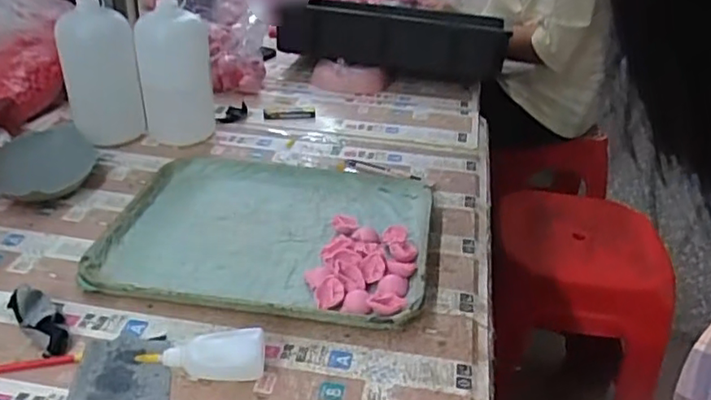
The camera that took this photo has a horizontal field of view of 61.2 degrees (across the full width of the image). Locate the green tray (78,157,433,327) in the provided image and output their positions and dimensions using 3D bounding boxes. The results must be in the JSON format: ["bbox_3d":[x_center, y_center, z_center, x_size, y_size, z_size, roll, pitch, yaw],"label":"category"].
[{"bbox_3d":[-0.089,0.033,0.668,0.334,0.030,0.264,5,30,5],"label":"green tray"}]

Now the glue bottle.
[{"bbox_3d":[-0.126,0.130,0.502,0.099,0.026,0.039,0,30,-4],"label":"glue bottle"}]

